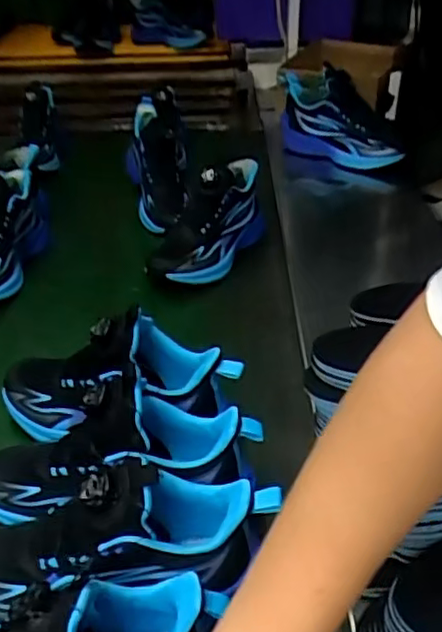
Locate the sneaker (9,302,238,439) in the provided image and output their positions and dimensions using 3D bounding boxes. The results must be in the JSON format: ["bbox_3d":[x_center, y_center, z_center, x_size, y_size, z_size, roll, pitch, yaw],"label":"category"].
[{"bbox_3d":[-0.103,0.053,0.616,0.249,0.124,0.078,-11,35,16],"label":"sneaker"}]

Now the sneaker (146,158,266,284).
[{"bbox_3d":[-0.018,-0.140,0.893,0.101,0.111,0.236,12,36,21],"label":"sneaker"}]

